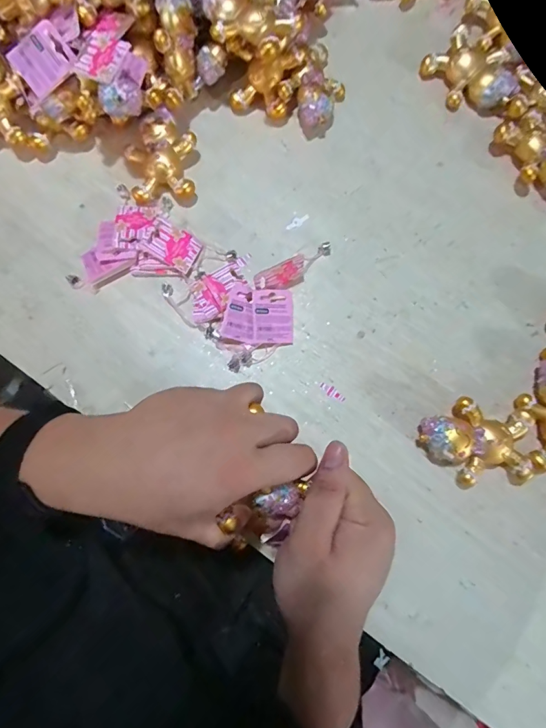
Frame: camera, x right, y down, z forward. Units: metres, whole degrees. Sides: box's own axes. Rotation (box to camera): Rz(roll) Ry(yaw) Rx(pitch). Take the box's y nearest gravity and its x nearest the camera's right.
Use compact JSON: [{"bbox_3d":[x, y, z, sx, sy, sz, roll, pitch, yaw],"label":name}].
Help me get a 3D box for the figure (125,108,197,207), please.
[{"bbox_3d":[-0.135,-0.245,0.476,0.083,0.040,0.100,-2,79,1],"label":"figure"}]

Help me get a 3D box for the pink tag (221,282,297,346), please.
[{"bbox_3d":[-0.013,-0.054,0.444,0.077,0.019,0.064,9,80,3],"label":"pink tag"}]

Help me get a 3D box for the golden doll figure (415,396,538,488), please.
[{"bbox_3d":[0.210,0.083,0.409,0.111,0.030,0.086,3,80,2],"label":"golden doll figure"}]

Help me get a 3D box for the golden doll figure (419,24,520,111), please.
[{"bbox_3d":[0.243,-0.357,0.488,0.075,0.036,0.107,-31,80,-4],"label":"golden doll figure"}]

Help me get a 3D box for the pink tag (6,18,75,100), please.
[{"bbox_3d":[-0.249,-0.325,0.425,0.071,0.011,0.048,-22,119,25],"label":"pink tag"}]

